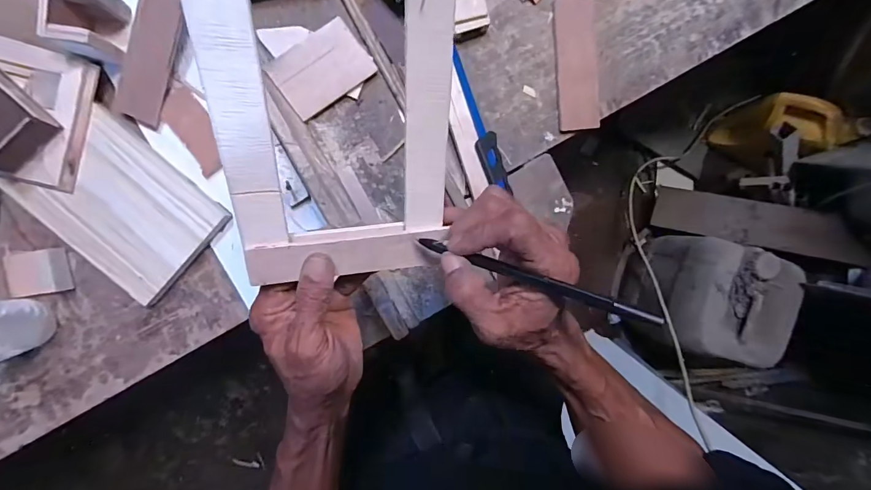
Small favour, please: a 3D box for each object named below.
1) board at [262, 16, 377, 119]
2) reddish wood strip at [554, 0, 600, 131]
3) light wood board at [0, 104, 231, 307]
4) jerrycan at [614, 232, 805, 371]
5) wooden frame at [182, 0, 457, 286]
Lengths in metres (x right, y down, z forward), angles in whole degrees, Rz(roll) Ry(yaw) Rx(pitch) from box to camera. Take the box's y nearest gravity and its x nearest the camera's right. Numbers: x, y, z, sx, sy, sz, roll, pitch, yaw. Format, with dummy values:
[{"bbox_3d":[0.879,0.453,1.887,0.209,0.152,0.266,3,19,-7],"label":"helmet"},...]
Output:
[{"bbox_3d":[-0.133,-0.208,0.473,0.108,0.008,0.075,-38,94,-1],"label":"board"},{"bbox_3d":[0.181,-0.229,0.509,0.053,0.010,0.161,-4,93,-3],"label":"reddish wood strip"},{"bbox_3d":[-0.365,-0.044,0.466,0.194,0.018,0.147,41,90,-4],"label":"light wood board"},{"bbox_3d":[0.712,0.137,1.125,0.237,0.388,0.291,9,92,-4],"label":"jerrycan"},{"bbox_3d":[-0.054,-0.071,0.232,0.131,0.011,0.202,-7,121,-15],"label":"wooden frame"}]

